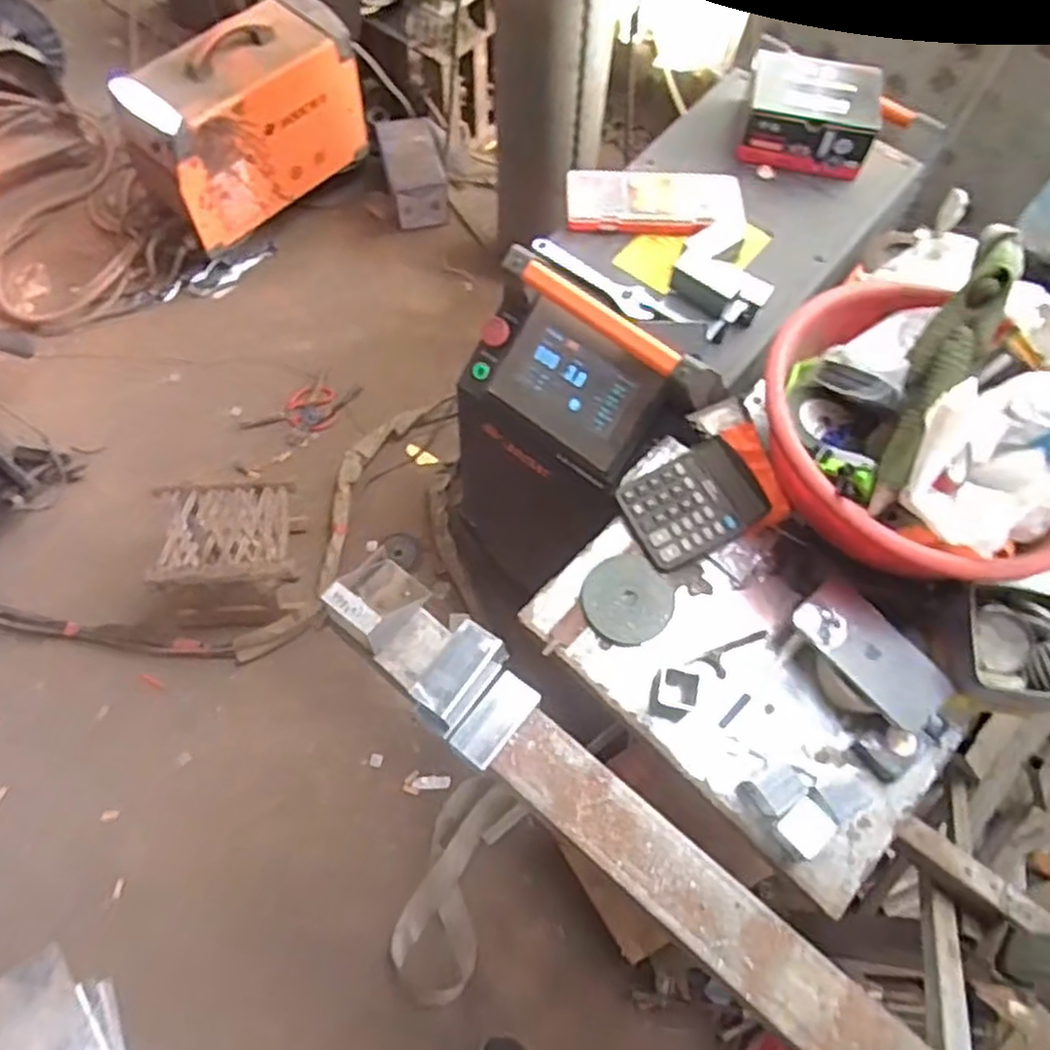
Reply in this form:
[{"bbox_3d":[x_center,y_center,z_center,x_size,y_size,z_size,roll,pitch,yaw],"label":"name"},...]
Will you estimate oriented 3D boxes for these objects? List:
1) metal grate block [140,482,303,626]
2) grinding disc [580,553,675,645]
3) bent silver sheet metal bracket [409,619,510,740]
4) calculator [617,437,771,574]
[{"bbox_3d":[-0.538,0.056,1.420,0.262,0.196,0.207,-5,66,-2],"label":"metal grate block"},{"bbox_3d":[0.114,0.082,0.848,0.097,0.013,0.102,1,65,-2],"label":"grinding disc"},{"bbox_3d":[-0.057,0.132,0.661,0.043,0.051,0.085,35,70,14],"label":"bent silver sheet metal bracket"},{"bbox_3d":[0.190,-0.028,0.874,0.141,0.035,0.122,-23,68,-12],"label":"calculator"}]

